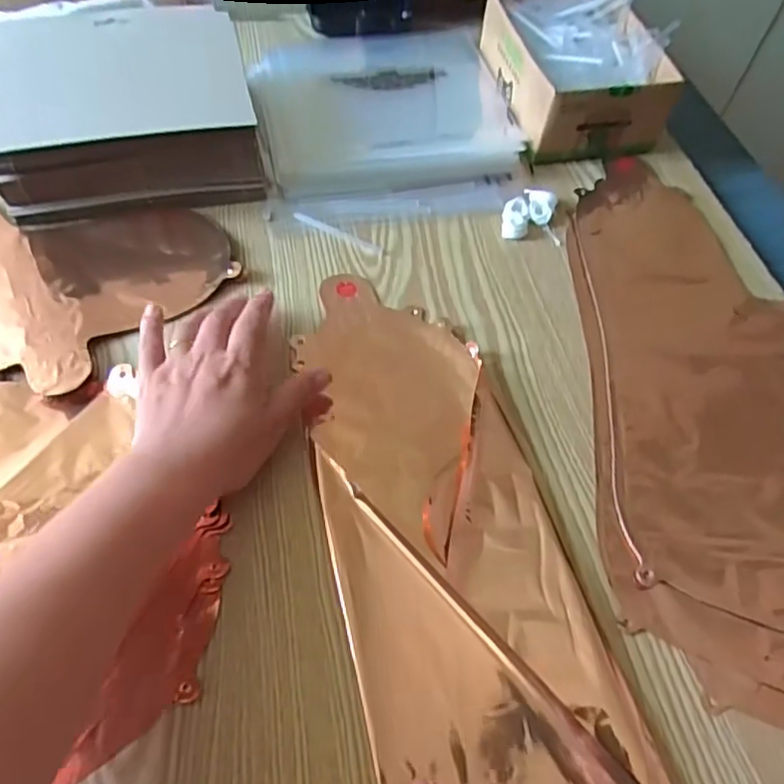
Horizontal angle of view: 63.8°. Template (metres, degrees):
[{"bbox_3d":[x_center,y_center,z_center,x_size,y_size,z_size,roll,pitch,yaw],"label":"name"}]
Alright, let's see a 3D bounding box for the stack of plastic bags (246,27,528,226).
[{"bbox_3d":[-0.007,-0.274,0.610,0.241,0.019,0.293,-7,57,-9],"label":"stack of plastic bags"}]

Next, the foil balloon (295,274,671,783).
[{"bbox_3d":[0.035,0.094,0.365,0.140,0.015,0.423,-14,58,-14],"label":"foil balloon"}]

